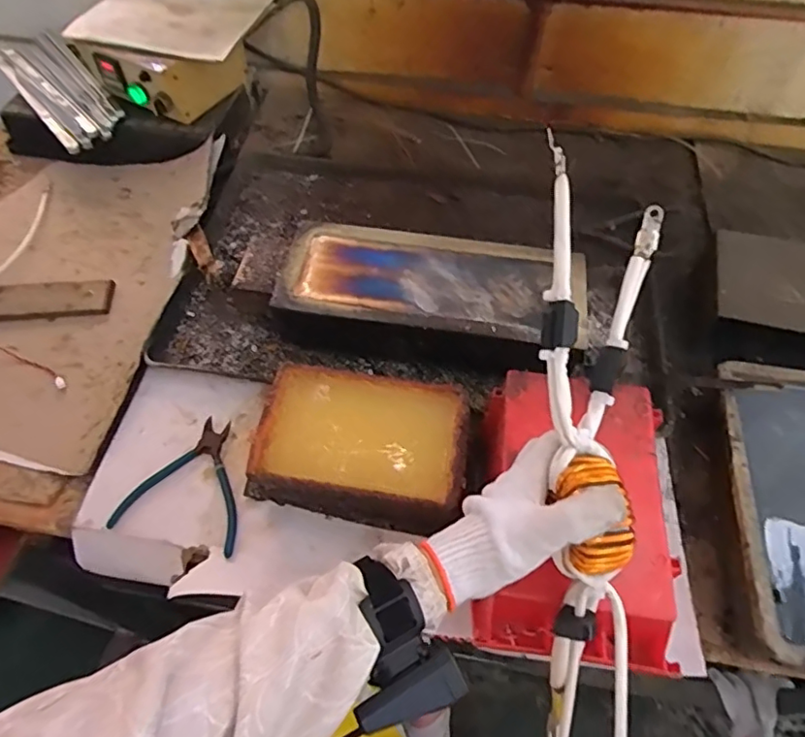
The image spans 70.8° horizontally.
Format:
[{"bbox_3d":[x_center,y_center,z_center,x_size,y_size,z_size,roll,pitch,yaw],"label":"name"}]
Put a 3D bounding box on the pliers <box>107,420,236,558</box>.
[{"bbox_3d":[-0.215,0.114,0.589,0.128,0.009,0.133,11,57,6],"label":"pliers"}]

